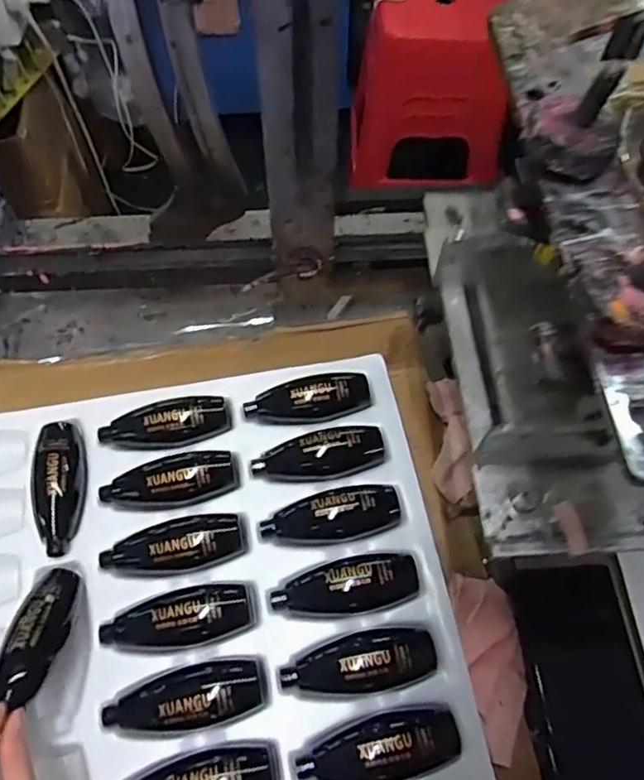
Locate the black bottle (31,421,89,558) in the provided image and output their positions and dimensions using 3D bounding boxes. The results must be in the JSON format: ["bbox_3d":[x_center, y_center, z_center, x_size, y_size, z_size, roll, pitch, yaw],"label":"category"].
[{"bbox_3d":[-0.197,0.068,0.447,0.036,0.019,0.104,-8,62,-5],"label":"black bottle"}]

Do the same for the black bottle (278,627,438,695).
[{"bbox_3d":[0.024,0.175,0.387,0.100,0.019,0.037,-7,62,-5],"label":"black bottle"}]

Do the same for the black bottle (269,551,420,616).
[{"bbox_3d":[0.016,0.133,0.412,0.099,0.020,0.036,-10,62,-6],"label":"black bottle"}]

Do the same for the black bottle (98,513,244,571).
[{"bbox_3d":[-0.108,0.109,0.429,0.099,0.022,0.037,-11,62,-7],"label":"black bottle"}]

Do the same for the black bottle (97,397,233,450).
[{"bbox_3d":[-0.124,0.023,0.473,0.100,0.017,0.038,-6,61,-4],"label":"black bottle"}]

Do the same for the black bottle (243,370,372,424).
[{"bbox_3d":[-0.011,0.006,0.483,0.098,0.016,0.039,-13,62,-8],"label":"black bottle"}]

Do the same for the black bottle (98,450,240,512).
[{"bbox_3d":[-0.116,0.066,0.452,0.101,0.019,0.041,-11,62,-7],"label":"black bottle"}]

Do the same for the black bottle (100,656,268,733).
[{"bbox_3d":[-0.088,0.198,0.385,0.102,0.022,0.036,-11,62,-7],"label":"black bottle"}]

